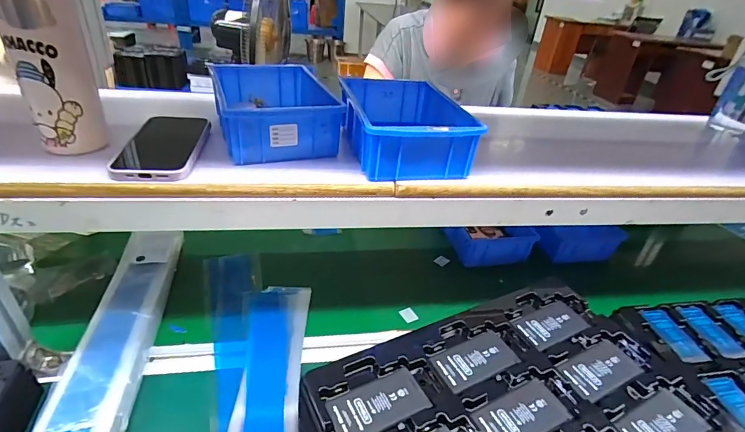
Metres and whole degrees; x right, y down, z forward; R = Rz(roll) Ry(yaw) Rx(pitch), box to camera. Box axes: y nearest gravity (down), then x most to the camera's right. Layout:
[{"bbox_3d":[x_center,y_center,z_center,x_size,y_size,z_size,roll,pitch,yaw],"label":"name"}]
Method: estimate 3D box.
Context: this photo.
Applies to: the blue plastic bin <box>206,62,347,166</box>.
[{"bbox_3d":[-0.125,-0.139,0.515,0.124,0.061,0.190,-7,35,-20],"label":"blue plastic bin"}]

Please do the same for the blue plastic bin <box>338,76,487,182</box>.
[{"bbox_3d":[0.043,-0.115,0.507,0.135,0.060,0.194,-1,33,-11],"label":"blue plastic bin"}]

